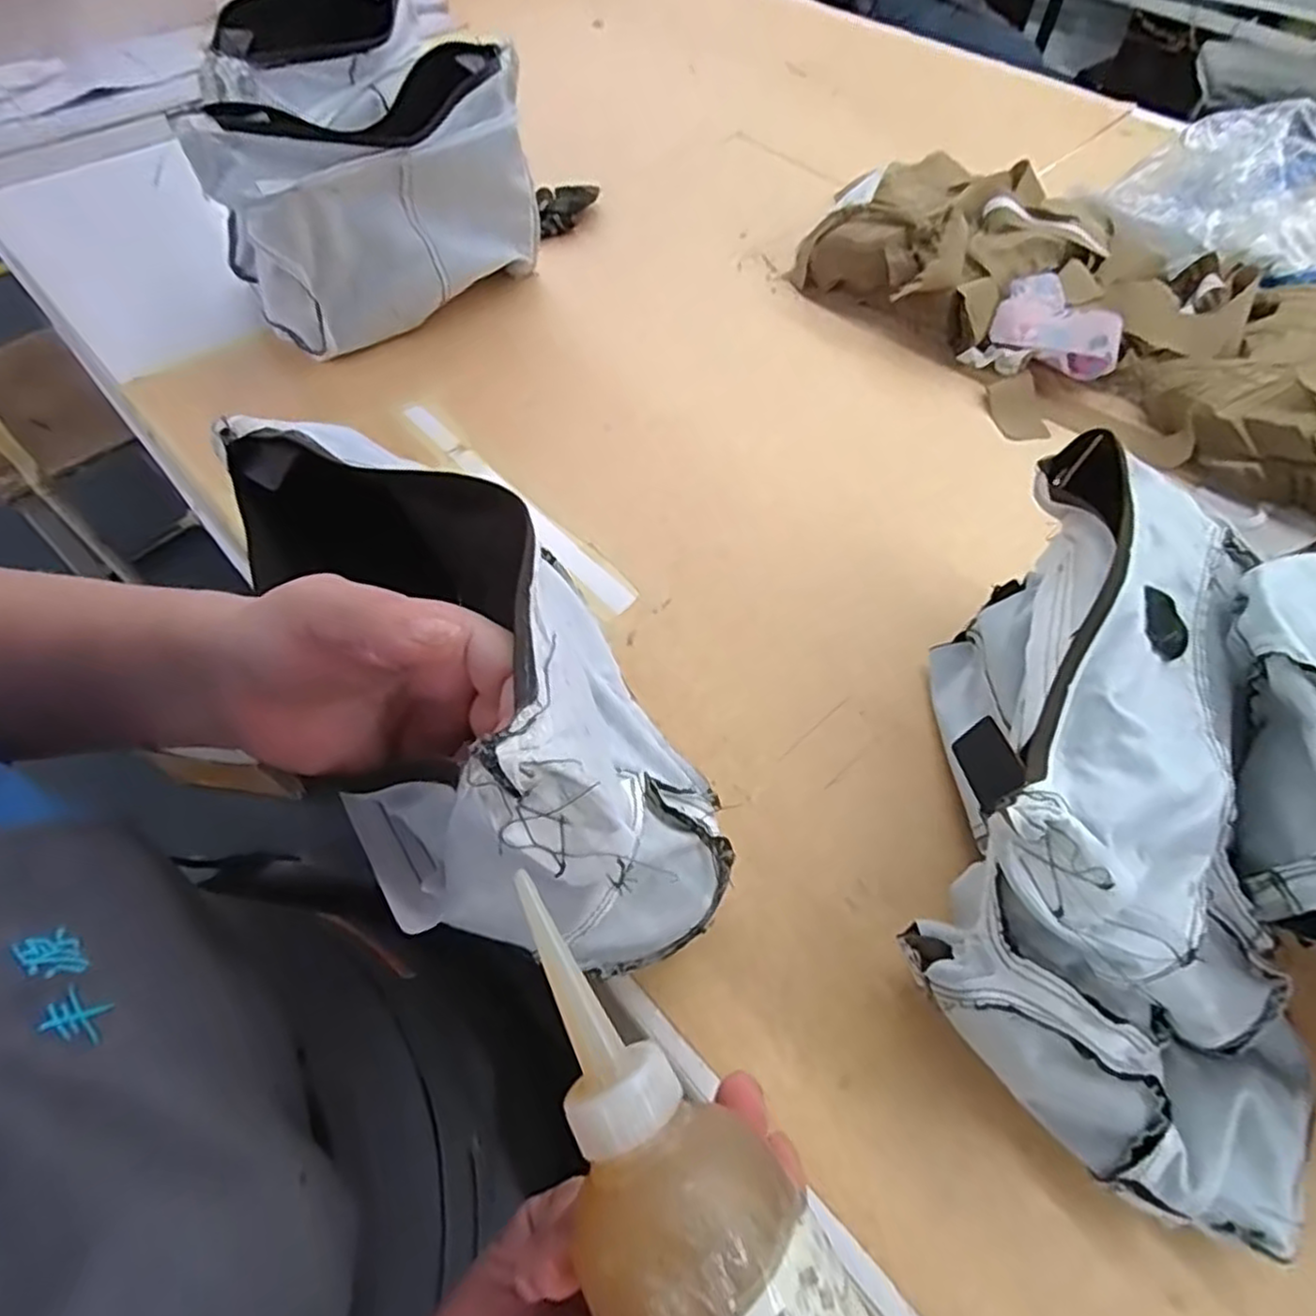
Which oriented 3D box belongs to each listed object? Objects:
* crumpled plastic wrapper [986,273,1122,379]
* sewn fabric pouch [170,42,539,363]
[{"bbox_3d":[0.364,-0.298,0.655,0.108,0.058,0.068,22,60,14],"label":"crumpled plastic wrapper"},{"bbox_3d":[-0.237,-0.401,0.648,0.291,0.195,0.084,-39,65,-22],"label":"sewn fabric pouch"}]

